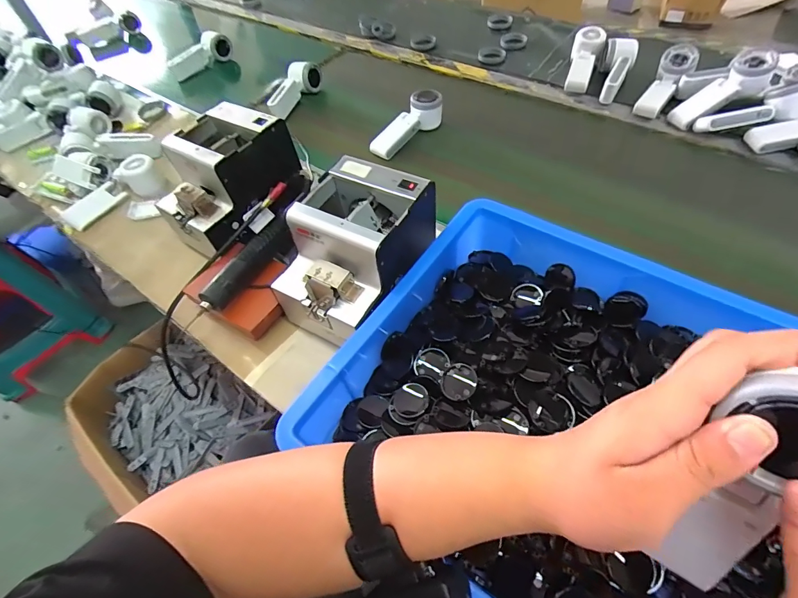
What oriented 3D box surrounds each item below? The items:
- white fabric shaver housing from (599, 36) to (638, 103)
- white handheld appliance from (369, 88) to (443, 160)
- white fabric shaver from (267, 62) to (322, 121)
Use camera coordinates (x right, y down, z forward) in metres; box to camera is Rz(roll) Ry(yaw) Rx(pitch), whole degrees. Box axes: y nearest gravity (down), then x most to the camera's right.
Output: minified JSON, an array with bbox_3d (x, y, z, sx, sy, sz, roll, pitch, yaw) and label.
[{"bbox_3d":[0.416,-0.444,0.778,0.062,0.053,0.144,20,58,18],"label":"white fabric shaver housing"},{"bbox_3d":[0.013,-0.320,0.733,0.046,0.059,0.159,34,63,25],"label":"white handheld appliance"},{"bbox_3d":[-0.211,-0.433,0.836,0.059,0.053,0.181,7,55,10],"label":"white fabric shaver"}]

